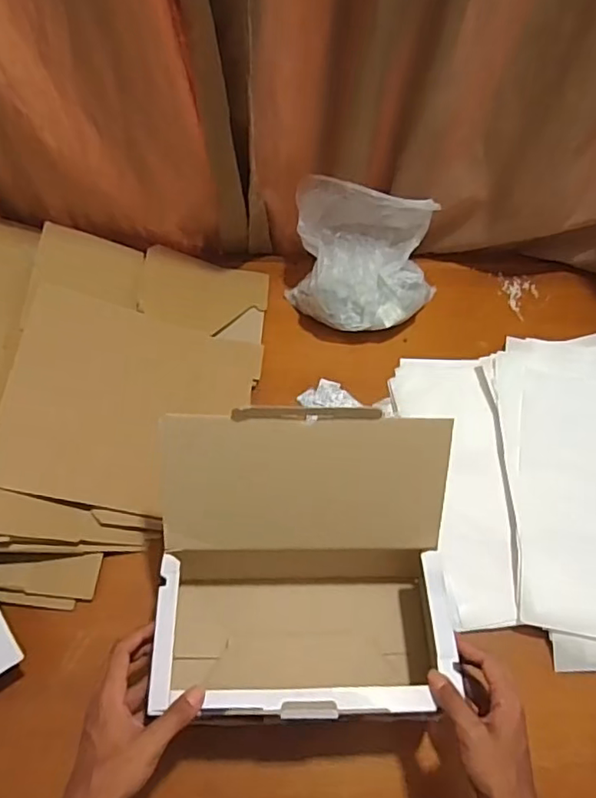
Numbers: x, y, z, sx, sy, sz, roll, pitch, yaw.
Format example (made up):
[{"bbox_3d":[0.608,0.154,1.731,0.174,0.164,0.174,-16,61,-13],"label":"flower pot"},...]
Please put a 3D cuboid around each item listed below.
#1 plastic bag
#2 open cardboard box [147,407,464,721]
[{"bbox_3d":[0.094,-0.196,0.820,0.209,0.152,0.156,8,65,2],"label":"plastic bag"},{"bbox_3d":[0.006,0.171,0.583,0.274,0.215,0.252,-1,65,-2],"label":"open cardboard box"}]

